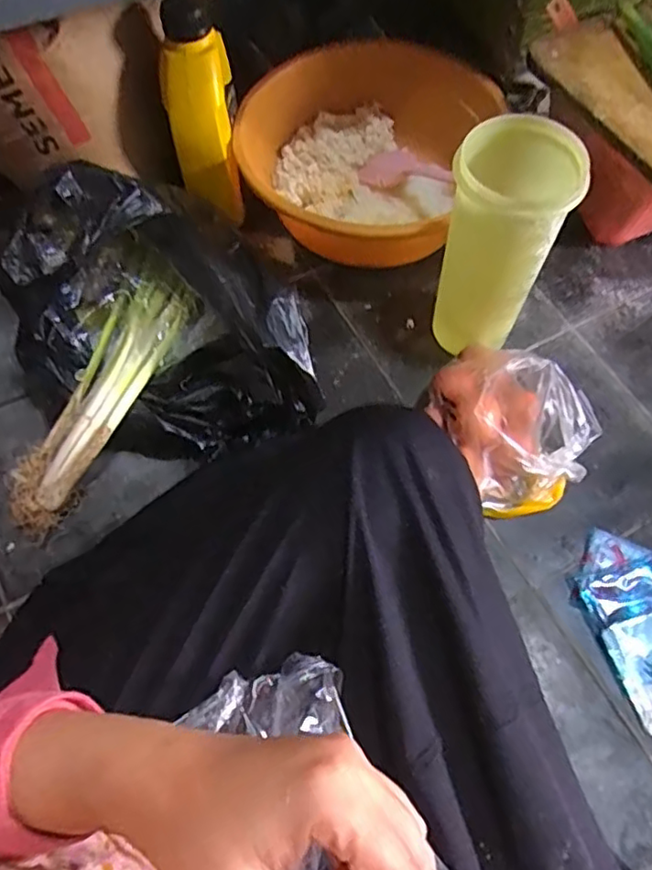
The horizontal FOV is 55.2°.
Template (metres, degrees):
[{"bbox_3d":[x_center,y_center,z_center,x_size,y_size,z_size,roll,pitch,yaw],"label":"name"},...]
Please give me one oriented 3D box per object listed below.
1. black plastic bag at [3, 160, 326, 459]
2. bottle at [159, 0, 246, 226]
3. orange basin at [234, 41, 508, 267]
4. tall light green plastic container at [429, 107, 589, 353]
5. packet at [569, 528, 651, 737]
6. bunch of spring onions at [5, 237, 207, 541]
[{"bbox_3d":[-0.155,-0.103,0.549,0.247,0.195,0.224,-16,64,-8],"label":"black plastic bag"},{"bbox_3d":[-0.121,-0.309,0.614,0.068,0.203,0.052,-11,40,-6],"label":"bottle"},{"bbox_3d":[0.031,-0.306,0.674,0.233,0.091,0.271,16,64,8],"label":"orange basin"},{"bbox_3d":[0.147,-0.157,0.555,0.092,0.217,0.086,18,64,9],"label":"tall light green plastic container"},{"bbox_3d":[0.259,0.154,0.512,0.074,0.016,0.153,-14,63,-7],"label":"packet"},{"bbox_3d":[-0.190,-0.033,0.544,0.100,0.045,0.268,27,82,13],"label":"bunch of spring onions"}]

